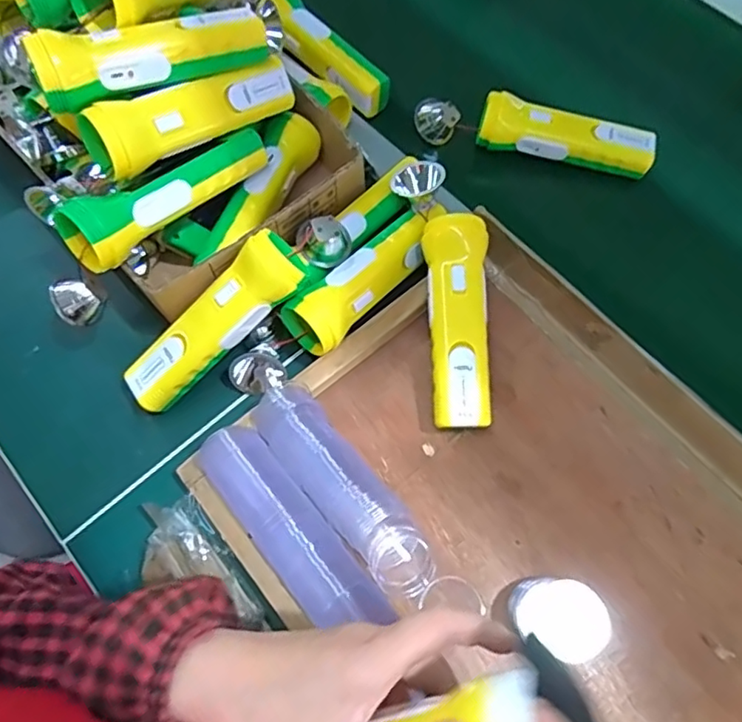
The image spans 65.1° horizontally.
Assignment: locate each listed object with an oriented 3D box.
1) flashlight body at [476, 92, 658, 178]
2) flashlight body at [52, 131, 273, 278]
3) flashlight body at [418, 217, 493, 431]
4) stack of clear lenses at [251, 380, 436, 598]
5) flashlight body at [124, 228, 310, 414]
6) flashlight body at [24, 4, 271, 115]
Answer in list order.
[{"bbox_3d":[0.185,-0.213,0.548,0.163,0.038,0.041,14,68,5],"label":"flashlight body"},{"bbox_3d":[-0.144,-0.123,0.426,0.165,0.051,0.047,-36,73,-14],"label":"flashlight body"},{"bbox_3d":[0.066,-0.028,0.455,0.047,0.059,0.159,1,69,-1],"label":"flashlight body"},{"bbox_3d":[-0.020,0.091,0.424,0.048,0.038,0.176,-37,73,-15],"label":"stack of clear lenses"},{"bbox_3d":[-0.119,-0.025,0.450,0.164,0.042,0.049,-42,74,10],"label":"flashlight body"},{"bbox_3d":[-0.154,-0.223,0.419,0.162,0.047,0.048,-25,70,-11],"label":"flashlight body"}]

